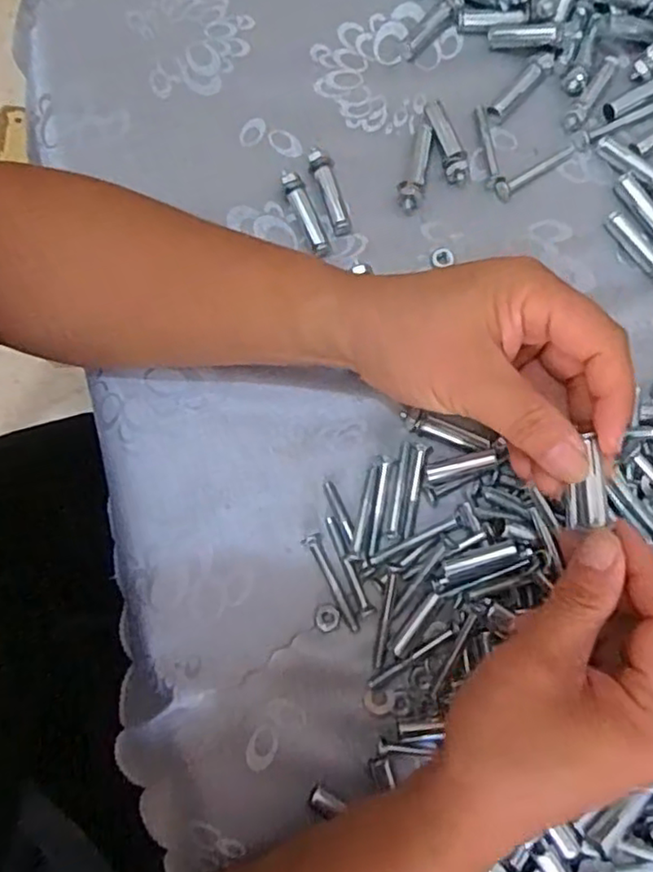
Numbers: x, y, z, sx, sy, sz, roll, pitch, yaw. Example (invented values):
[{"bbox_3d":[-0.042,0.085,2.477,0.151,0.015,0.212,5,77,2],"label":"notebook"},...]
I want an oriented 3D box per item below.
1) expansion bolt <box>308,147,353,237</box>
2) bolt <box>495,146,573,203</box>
[{"bbox_3d":[0.002,-0.150,0.390,0.014,0.013,0.059,-19,79,-2],"label":"expansion bolt"},{"bbox_3d":[0.129,-0.162,0.396,0.059,0.008,0.010,-34,80,-5],"label":"bolt"}]

